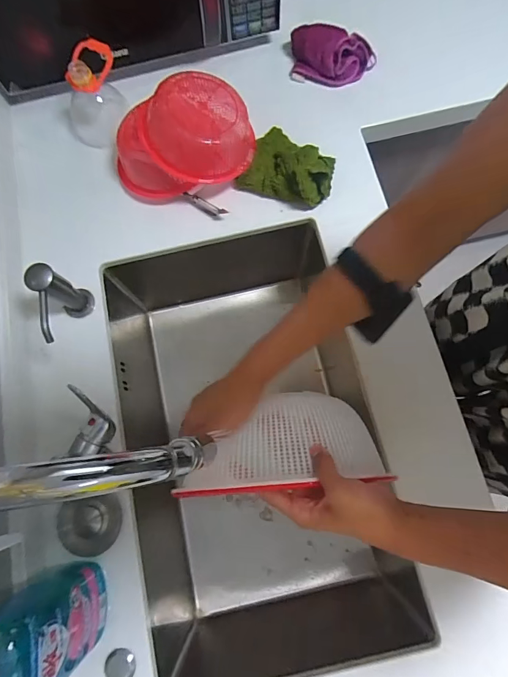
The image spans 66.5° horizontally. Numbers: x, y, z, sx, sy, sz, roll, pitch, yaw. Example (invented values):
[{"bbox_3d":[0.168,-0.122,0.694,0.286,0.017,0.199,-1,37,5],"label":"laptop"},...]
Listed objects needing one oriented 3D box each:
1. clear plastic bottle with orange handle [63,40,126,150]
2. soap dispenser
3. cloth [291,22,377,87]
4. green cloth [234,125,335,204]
[{"bbox_3d":[-0.262,-0.388,0.627,0.105,0.118,0.094,-22,76,-4],"label":"clear plastic bottle with orange handle"},{"bbox_3d":[-0.259,-0.037,0.536,0.035,0.120,0.094,-17,76,-2],"label":"soap dispenser"},{"bbox_3d":[0.138,-0.491,0.671,0.142,0.059,0.080,1,76,2],"label":"cloth"},{"bbox_3d":[0.055,-0.270,0.605,0.139,0.071,0.094,18,77,7],"label":"green cloth"}]

